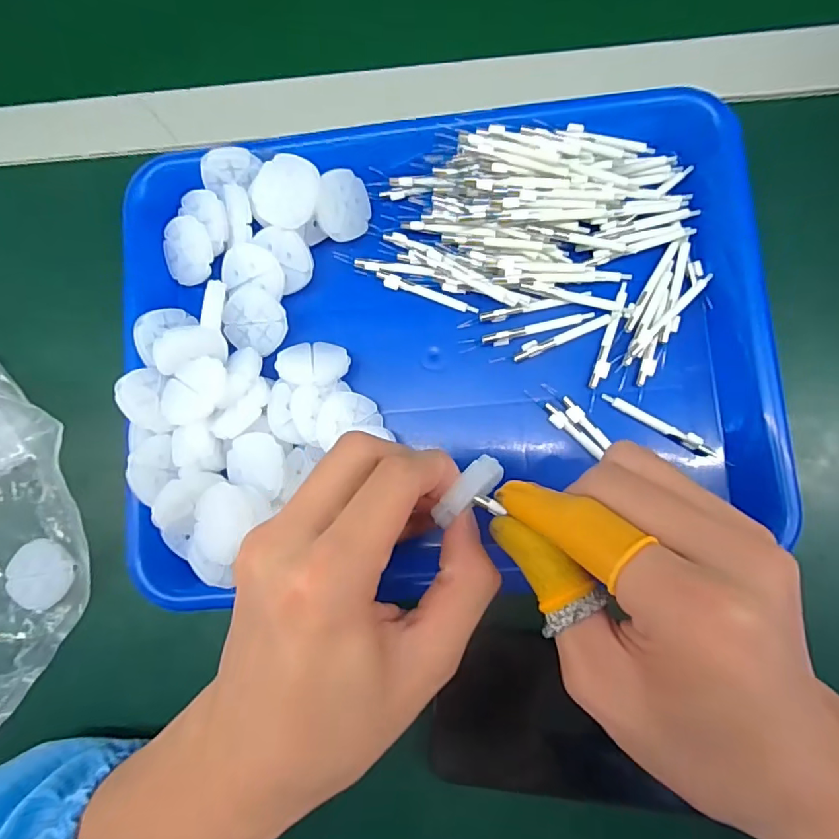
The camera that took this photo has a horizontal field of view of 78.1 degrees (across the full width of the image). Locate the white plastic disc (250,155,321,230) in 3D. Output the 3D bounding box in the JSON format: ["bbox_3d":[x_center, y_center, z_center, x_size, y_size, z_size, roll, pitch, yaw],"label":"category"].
[{"bbox_3d":[-0.069,-0.117,0.266,0.035,0.004,0.034,4,106,13],"label":"white plastic disc"}]

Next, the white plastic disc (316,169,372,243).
[{"bbox_3d":[-0.040,-0.114,0.279,0.004,0.036,0.035,11,103,40],"label":"white plastic disc"}]

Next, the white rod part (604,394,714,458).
[{"bbox_3d":[0.125,0.002,0.267,0.062,0.004,0.007,27,87,7],"label":"white rod part"}]

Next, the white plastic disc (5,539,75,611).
[{"bbox_3d":[-0.214,0.087,0.289,0.039,0.007,0.037,0,81,2],"label":"white plastic disc"}]

